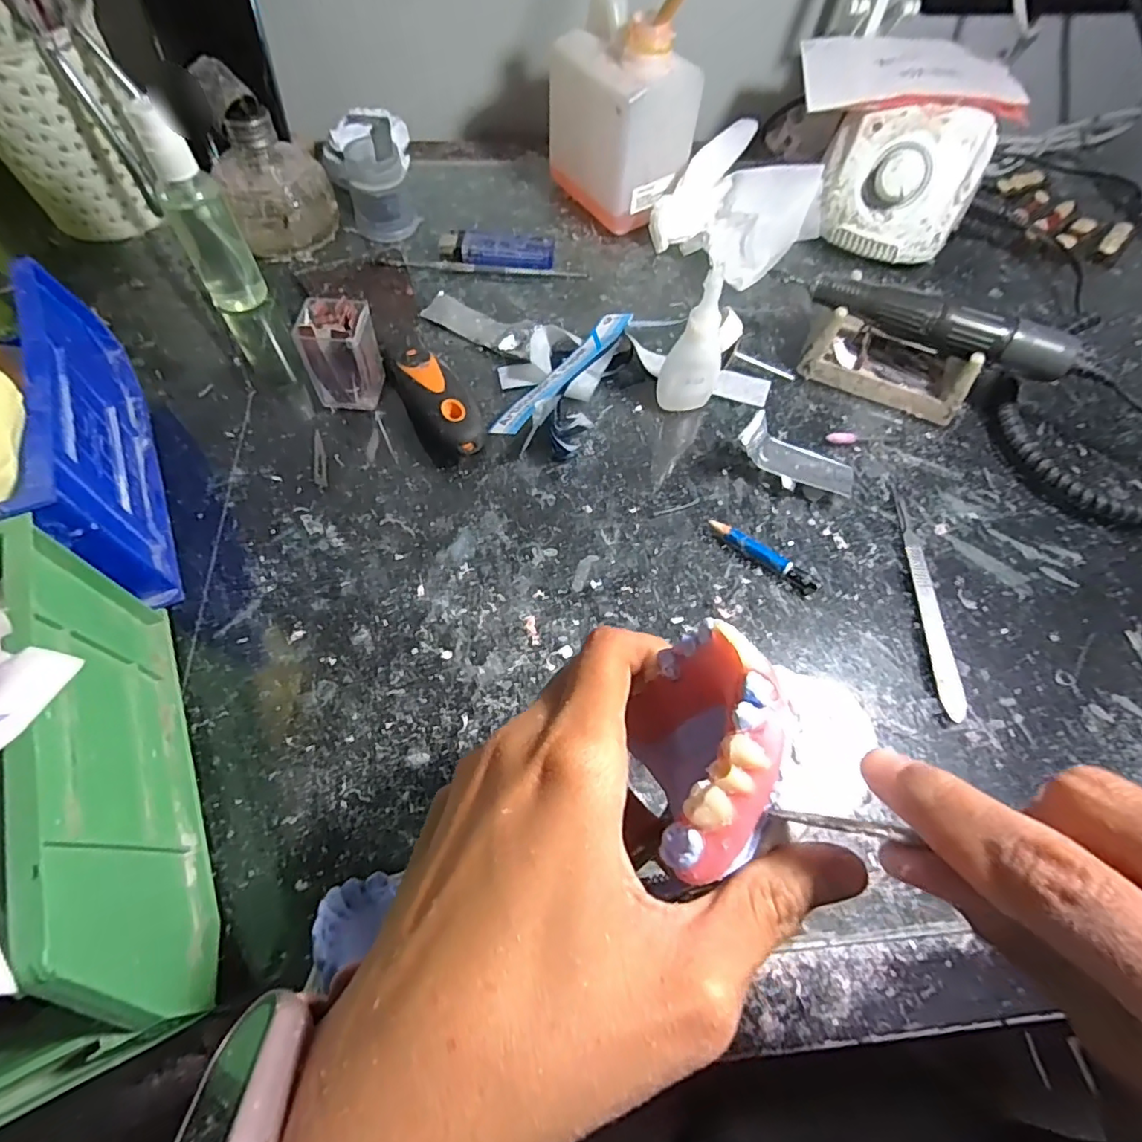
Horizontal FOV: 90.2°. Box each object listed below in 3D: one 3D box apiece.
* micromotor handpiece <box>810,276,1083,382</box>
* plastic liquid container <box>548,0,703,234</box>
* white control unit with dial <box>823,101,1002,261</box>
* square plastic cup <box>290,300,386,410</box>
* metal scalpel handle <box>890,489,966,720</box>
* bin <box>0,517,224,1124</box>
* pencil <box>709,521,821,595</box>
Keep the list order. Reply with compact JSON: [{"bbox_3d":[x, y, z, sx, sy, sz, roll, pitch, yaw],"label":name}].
[{"bbox_3d":[0.219,-0.150,0.338,0.145,0.021,0.026,24,64,9],"label":"micromotor handpiece"},{"bbox_3d":[0.038,-0.322,0.406,0.069,0.118,0.090,-31,68,-17],"label":"plastic liquid container"},{"bbox_3d":[0.239,-0.281,0.417,0.107,0.076,0.075,20,64,8],"label":"white control unit with dial"},{"bbox_3d":[-0.130,-0.123,0.326,0.033,0.052,0.035,6,63,0],"label":"square plastic cup"},{"bbox_3d":[0.186,0.011,0.298,0.013,0.004,0.132,5,63,0],"label":"metal scalpel handle"},{"bbox_3d":[-0.199,0.082,0.189,0.098,0.101,0.169,-25,67,-14],"label":"bin"},{"bbox_3d":[0.102,-0.008,0.302,0.063,0.009,0.009,35,67,15],"label":"pencil"}]

